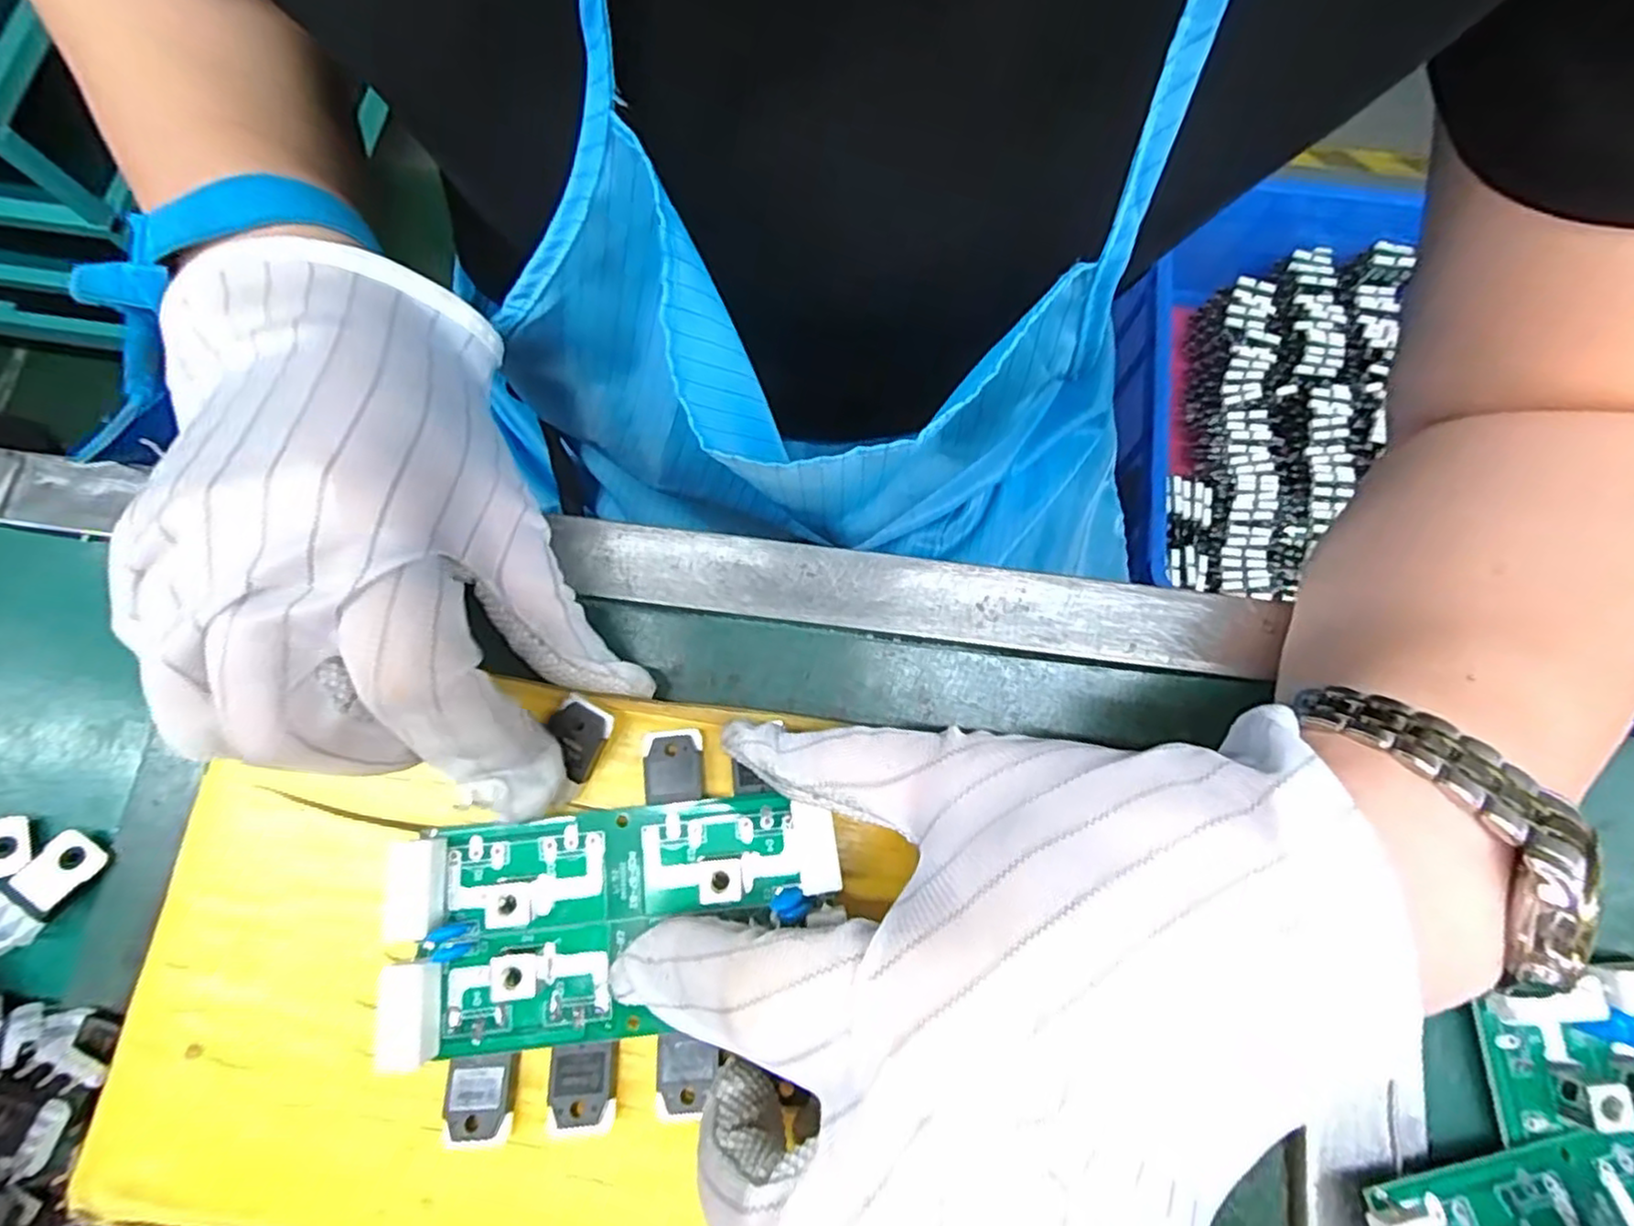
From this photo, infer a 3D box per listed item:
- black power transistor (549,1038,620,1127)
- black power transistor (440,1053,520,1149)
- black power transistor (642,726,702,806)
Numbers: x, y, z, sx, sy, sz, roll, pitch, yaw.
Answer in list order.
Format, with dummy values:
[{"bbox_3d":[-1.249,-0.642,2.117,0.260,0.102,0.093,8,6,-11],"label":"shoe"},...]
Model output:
[{"bbox_3d":[-0.056,0.113,0.167,0.015,0.007,0.019,-2,76,0],"label":"black power transistor"},{"bbox_3d":[-0.081,0.117,0.167,0.015,0.005,0.018,-3,76,-1],"label":"black power transistor"},{"bbox_3d":[-0.039,0.041,0.186,0.016,0.006,0.019,-9,76,-2],"label":"black power transistor"}]

